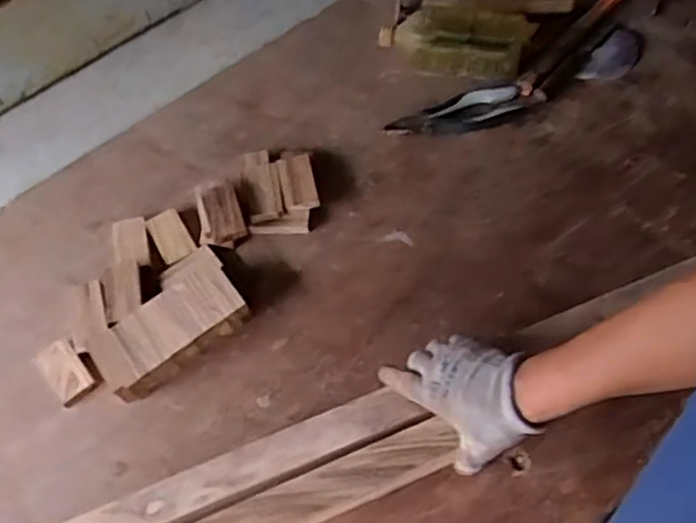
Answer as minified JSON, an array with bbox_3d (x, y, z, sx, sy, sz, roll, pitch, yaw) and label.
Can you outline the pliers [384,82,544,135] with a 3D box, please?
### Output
[{"bbox_3d":[0.166,-0.214,0.983,0.222,0.025,0.058,-14,59,-2],"label":"pliers"}]

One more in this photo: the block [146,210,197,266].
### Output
[{"bbox_3d":[-0.241,-0.036,0.942,0.046,0.015,0.080,-30,61,-11],"label":"block"}]

